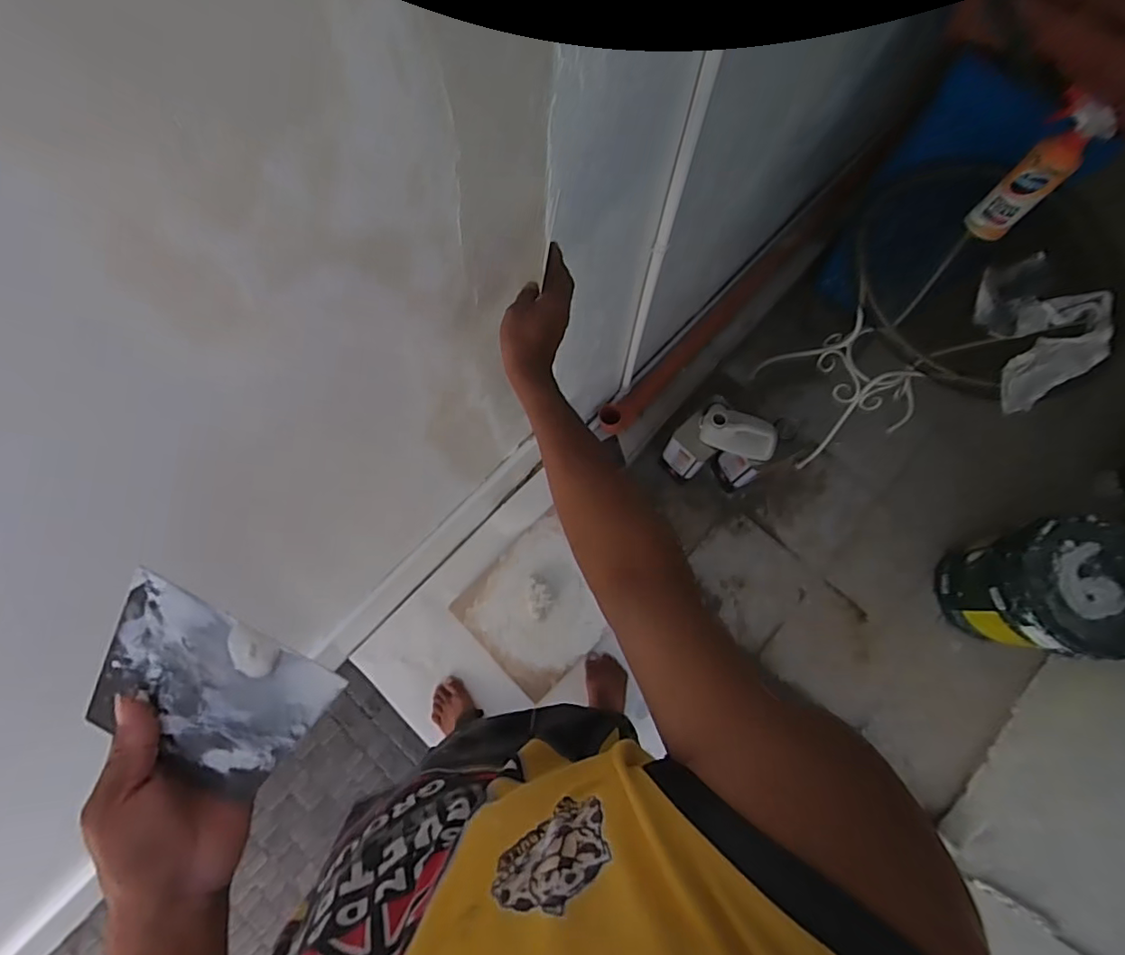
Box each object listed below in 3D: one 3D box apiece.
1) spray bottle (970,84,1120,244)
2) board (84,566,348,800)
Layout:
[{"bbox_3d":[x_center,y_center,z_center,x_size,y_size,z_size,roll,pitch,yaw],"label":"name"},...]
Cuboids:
[{"bbox_3d":[0.786,-0.506,0.928,0.085,0.239,0.069,39,80,10],"label":"spray bottle"},{"bbox_3d":[-0.228,0.137,0.352,0.142,0.013,0.098,28,85,1],"label":"board"}]

